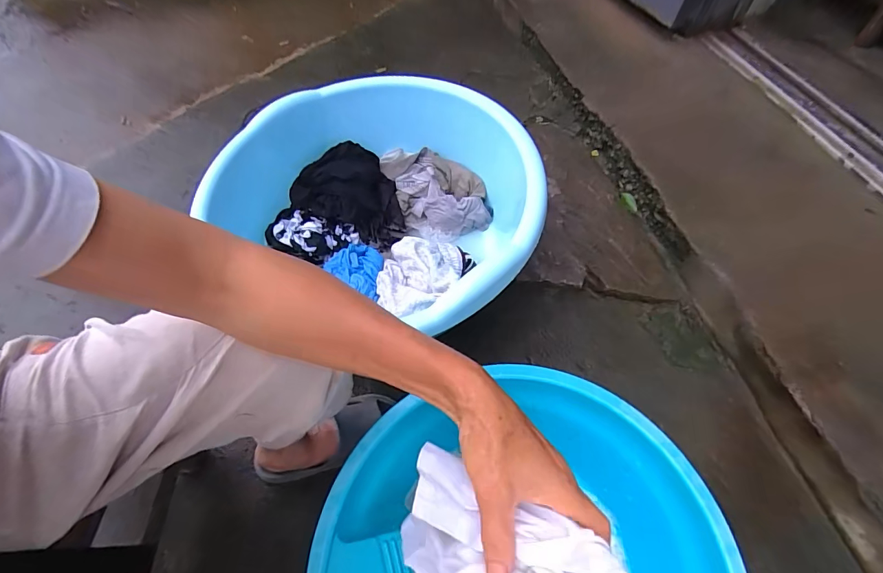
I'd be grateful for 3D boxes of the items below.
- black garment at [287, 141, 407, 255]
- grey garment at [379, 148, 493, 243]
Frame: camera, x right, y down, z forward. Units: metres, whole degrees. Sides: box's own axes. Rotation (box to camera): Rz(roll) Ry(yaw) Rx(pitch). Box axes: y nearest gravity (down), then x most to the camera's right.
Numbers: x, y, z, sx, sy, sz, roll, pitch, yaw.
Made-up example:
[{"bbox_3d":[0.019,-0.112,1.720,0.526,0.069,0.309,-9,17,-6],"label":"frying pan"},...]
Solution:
[{"bbox_3d":[-0.178,-0.198,0.848,0.231,0.084,0.171,20,58,10],"label":"black garment"},{"bbox_3d":[-0.013,-0.211,0.872,0.172,0.097,0.218,-15,59,-12],"label":"grey garment"}]

